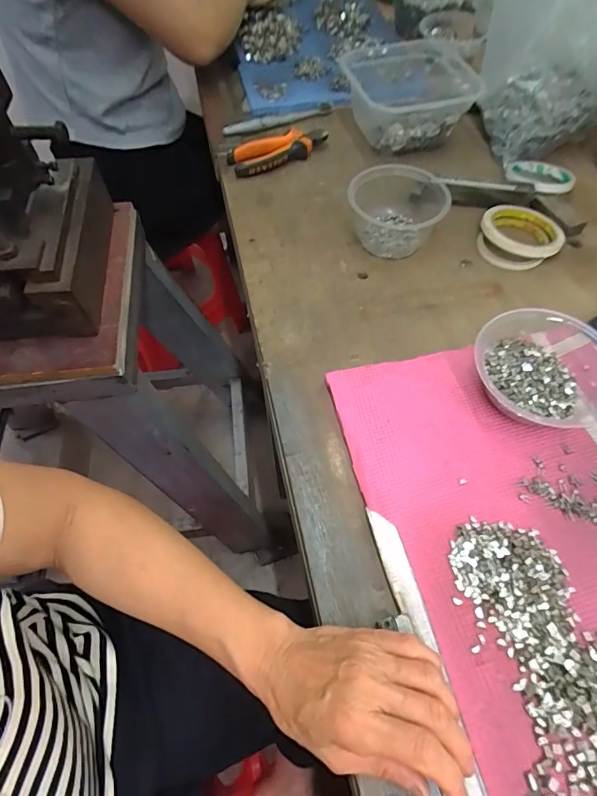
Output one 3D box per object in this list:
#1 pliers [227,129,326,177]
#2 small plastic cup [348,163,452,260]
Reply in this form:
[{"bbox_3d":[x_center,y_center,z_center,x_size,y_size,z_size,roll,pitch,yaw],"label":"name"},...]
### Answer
[{"bbox_3d":[-0.029,-0.361,0.638,0.149,0.026,0.058,-28,62,-14],"label":"pliers"},{"bbox_3d":[0.122,-0.238,0.542,0.113,0.063,0.113,6,60,6],"label":"small plastic cup"}]

